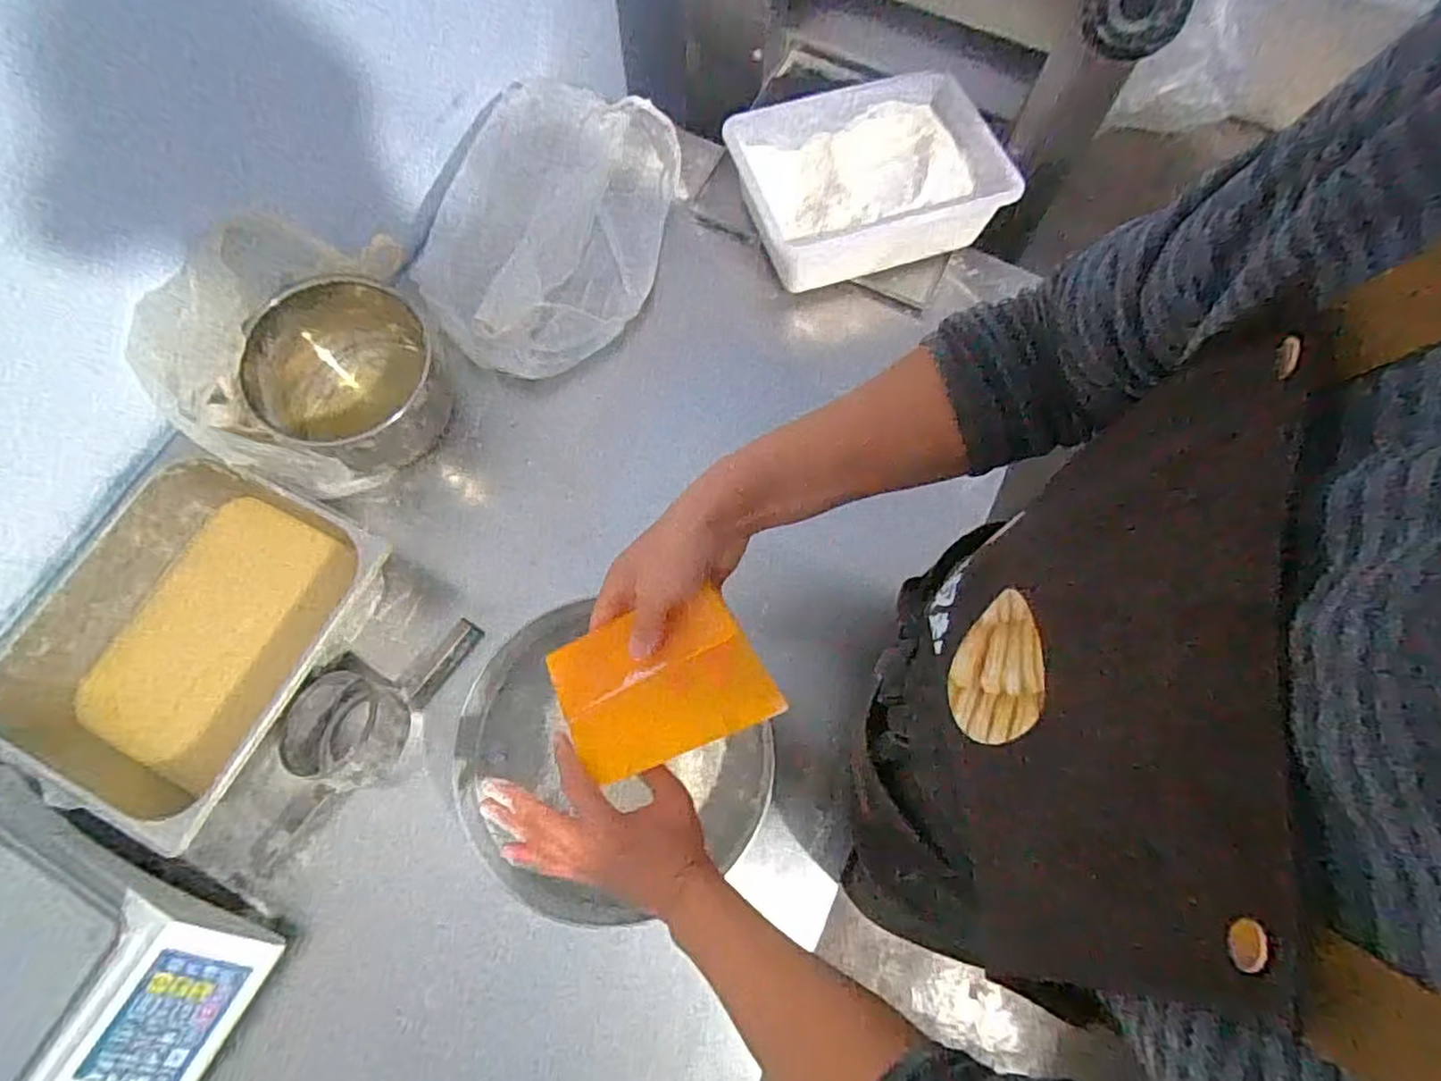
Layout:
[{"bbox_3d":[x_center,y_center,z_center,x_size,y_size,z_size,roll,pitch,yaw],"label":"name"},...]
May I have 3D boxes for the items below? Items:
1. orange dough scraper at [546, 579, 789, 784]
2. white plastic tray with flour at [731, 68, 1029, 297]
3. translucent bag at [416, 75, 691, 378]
[{"bbox_3d":[-0.051,0.106,0.511,0.176,0.012,0.108,-30,81,23],"label":"orange dough scraper"},{"bbox_3d":[0.195,-0.466,0.885,0.329,0.082,0.222,-17,73,-6],"label":"white plastic tray with flour"},{"bbox_3d":[-0.203,-0.396,0.876,0.240,0.102,0.402,17,73,4],"label":"translucent bag"}]

